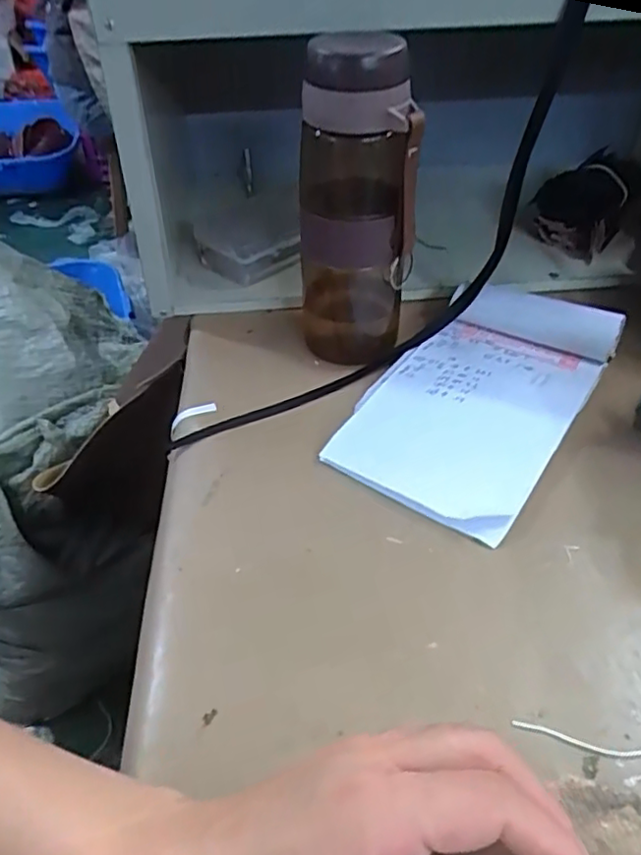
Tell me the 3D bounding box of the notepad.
[{"bbox_3d":[0.115,-0.029,0.470,0.136,0.030,0.234,26,50,26],"label":"notepad"}]

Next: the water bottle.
[{"bbox_3d":[0.023,-0.152,0.464,0.077,0.221,0.064,-4,43,-2],"label":"water bottle"}]

